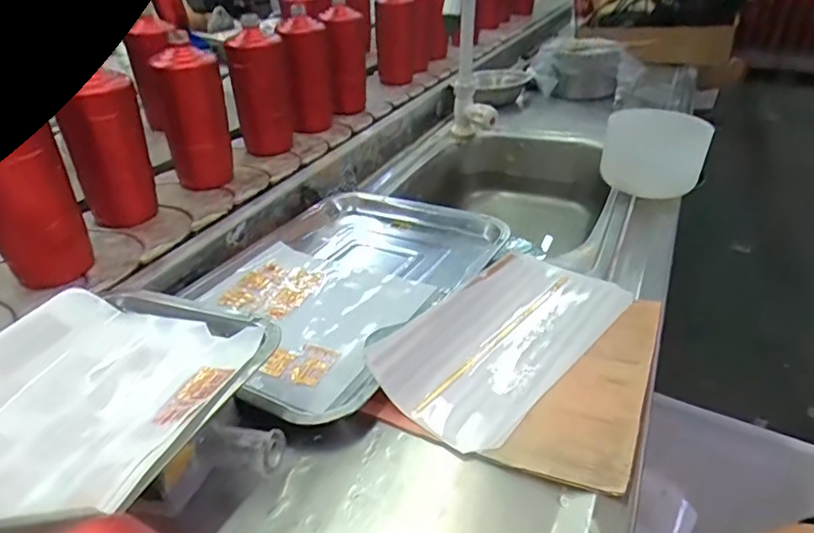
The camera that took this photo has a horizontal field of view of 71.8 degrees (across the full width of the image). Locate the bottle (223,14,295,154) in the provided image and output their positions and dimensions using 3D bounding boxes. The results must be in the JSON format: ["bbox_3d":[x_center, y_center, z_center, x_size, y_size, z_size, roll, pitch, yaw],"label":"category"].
[{"bbox_3d":[-0.219,-0.261,0.846,0.077,0.177,0.074,-3,32,-4],"label":"bottle"}]

